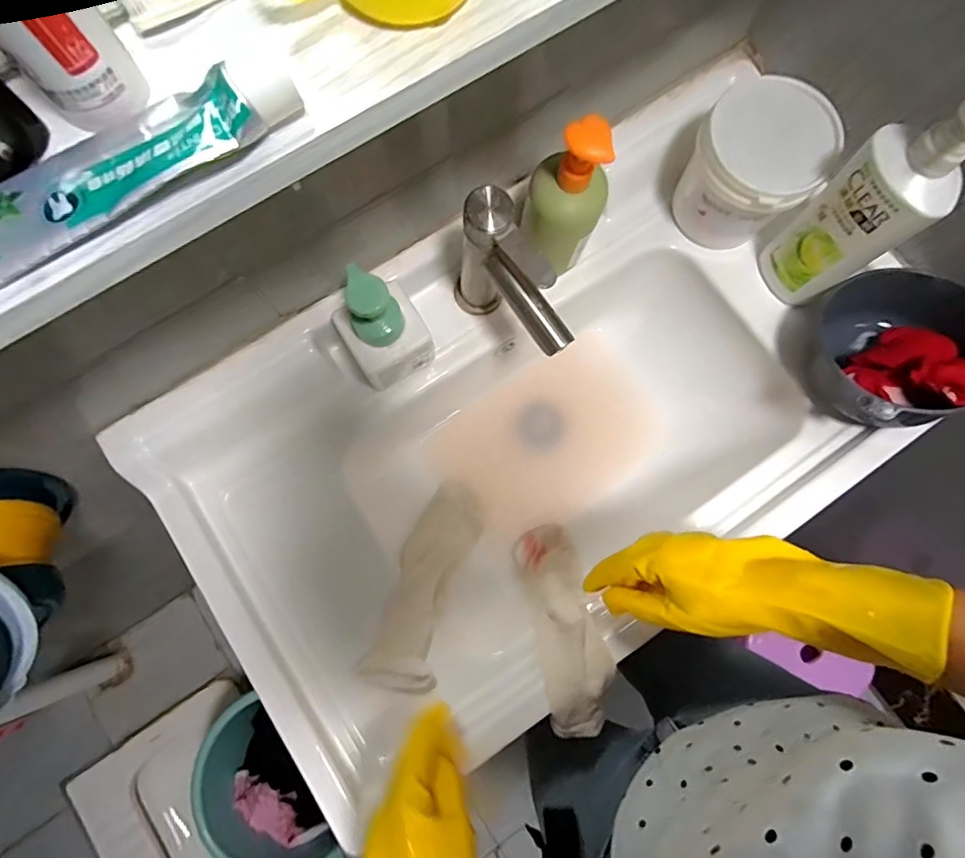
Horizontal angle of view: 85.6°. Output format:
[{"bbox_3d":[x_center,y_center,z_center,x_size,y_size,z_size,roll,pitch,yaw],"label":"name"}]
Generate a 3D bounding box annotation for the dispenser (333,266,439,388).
[{"bbox_3d":[-0.100,-0.098,0.500,0.084,0.138,0.075,-32,81,-7],"label":"dispenser"}]

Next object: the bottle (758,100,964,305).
[{"bbox_3d":[0.345,-0.198,0.471,0.047,0.245,0.085,-43,82,-9],"label":"bottle"}]

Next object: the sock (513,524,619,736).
[{"bbox_3d":[0.081,0.191,0.560,0.063,0.209,0.112,-8,122,-3],"label":"sock"}]

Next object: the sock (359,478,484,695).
[{"bbox_3d":[-0.052,0.153,0.575,0.070,0.042,0.249,19,44,3],"label":"sock"}]

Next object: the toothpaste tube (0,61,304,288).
[{"bbox_3d":[-0.153,-0.105,0.207,0.162,0.023,0.047,-32,81,-7],"label":"toothpaste tube"}]

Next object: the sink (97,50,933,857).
[{"bbox_3d":[0.072,-0.003,0.599,0.761,0.193,0.442,-33,81,-7],"label":"sink"}]

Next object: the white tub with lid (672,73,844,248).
[{"bbox_3d":[0.277,-0.266,0.553,0.118,0.136,0.112,0,79,-1],"label":"white tub with lid"}]

